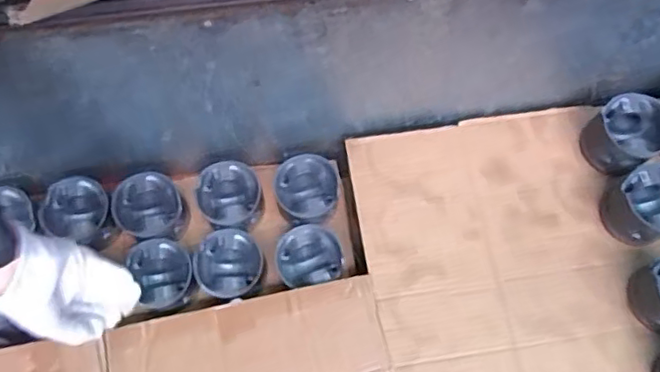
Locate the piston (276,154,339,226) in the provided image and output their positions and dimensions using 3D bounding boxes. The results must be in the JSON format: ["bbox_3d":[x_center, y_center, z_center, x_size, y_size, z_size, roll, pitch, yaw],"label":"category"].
[{"bbox_3d":[-0.031,0.012,0.833,0.086,0.061,0.092,0,71,-1],"label":"piston"}]

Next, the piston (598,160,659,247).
[{"bbox_3d":[0.406,0.025,0.764,0.085,0.074,0.095,-21,71,-9],"label":"piston"}]

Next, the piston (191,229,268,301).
[{"bbox_3d":[-0.134,0.111,0.802,0.089,0.061,0.090,0,71,-1],"label":"piston"}]

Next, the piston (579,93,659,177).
[{"bbox_3d":[0.393,-0.067,0.796,0.084,0.081,0.090,0,70,-1],"label":"piston"}]

